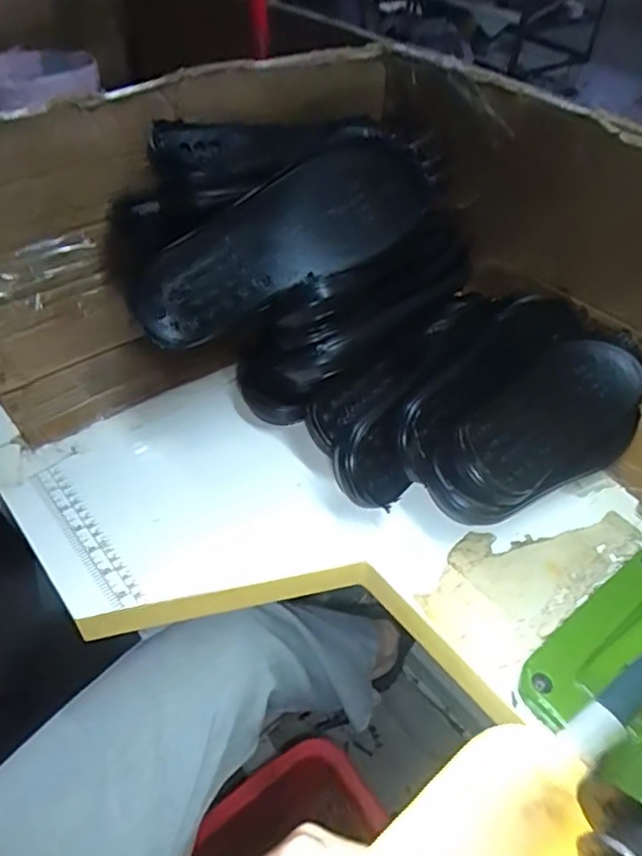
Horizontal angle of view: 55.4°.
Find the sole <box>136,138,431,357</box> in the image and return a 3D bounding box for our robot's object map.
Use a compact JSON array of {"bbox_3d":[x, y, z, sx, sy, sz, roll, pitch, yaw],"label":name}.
[{"bbox_3d":[-0.040,-0.156,0.512,0.254,0.091,0.033,-26,11,1],"label":"sole"}]

